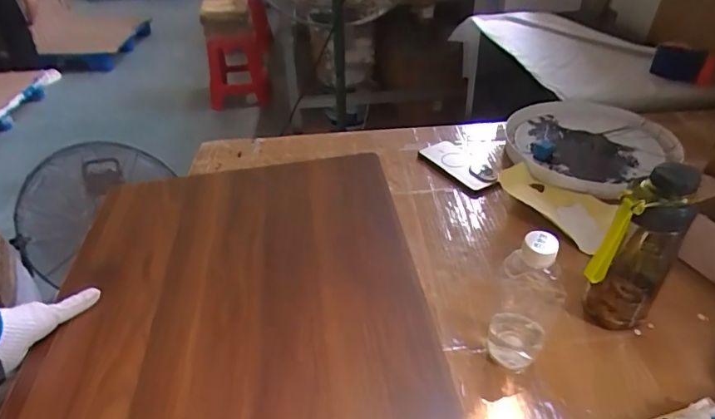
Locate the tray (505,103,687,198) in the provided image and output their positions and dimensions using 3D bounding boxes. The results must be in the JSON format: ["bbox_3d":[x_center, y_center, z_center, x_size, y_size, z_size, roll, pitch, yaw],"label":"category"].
[{"bbox_3d":[0.447,-0.120,0.907,0.306,0.041,0.294,7,39,9],"label":"tray"}]

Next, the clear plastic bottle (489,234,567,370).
[{"bbox_3d":[0.188,0.096,0.521,0.068,0.177,0.058,23,44,27],"label":"clear plastic bottle"}]

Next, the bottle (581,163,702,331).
[{"bbox_3d":[0.311,0.054,0.543,0.072,0.211,0.067,-18,42,-21],"label":"bottle"}]

